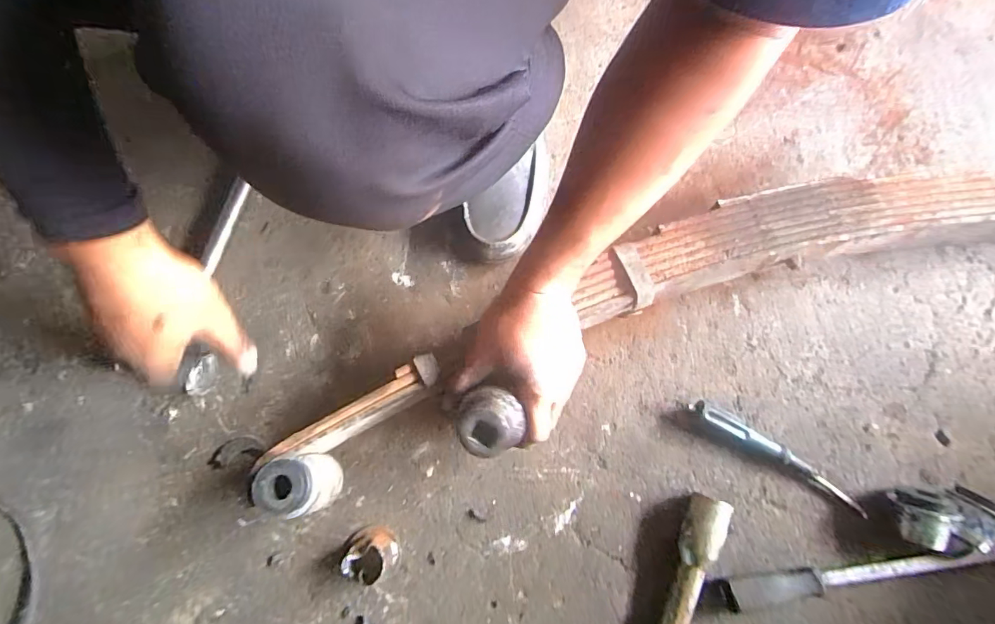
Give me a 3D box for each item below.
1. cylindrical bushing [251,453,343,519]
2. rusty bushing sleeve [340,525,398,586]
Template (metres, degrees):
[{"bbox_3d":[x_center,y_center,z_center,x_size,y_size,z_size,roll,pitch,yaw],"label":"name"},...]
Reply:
[{"bbox_3d":[-0.190,0.168,0.462,0.052,0.095,0.052,0,77,0],"label":"cylindrical bushing"},{"bbox_3d":[-0.129,0.243,0.472,0.048,0.032,0.045,0,77,0],"label":"rusty bushing sleeve"}]

